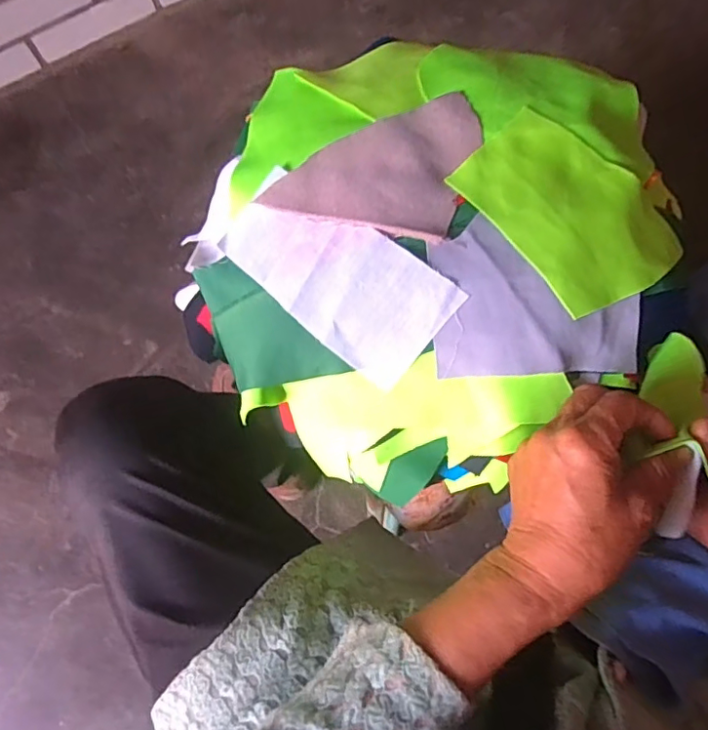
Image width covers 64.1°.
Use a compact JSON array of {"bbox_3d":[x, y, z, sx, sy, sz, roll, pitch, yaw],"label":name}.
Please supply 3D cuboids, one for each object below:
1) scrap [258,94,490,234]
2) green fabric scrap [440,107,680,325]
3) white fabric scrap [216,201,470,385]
[{"bbox_3d":[0.016,-0.146,0.396,0.126,0.015,0.112,18,73,7],"label":"scrap"},{"bbox_3d":[0.148,-0.106,0.387,0.110,0.031,0.140,-37,73,-8],"label":"green fabric scrap"},{"bbox_3d":[-0.013,-0.063,0.379,0.159,0.007,0.079,40,98,14],"label":"white fabric scrap"}]

